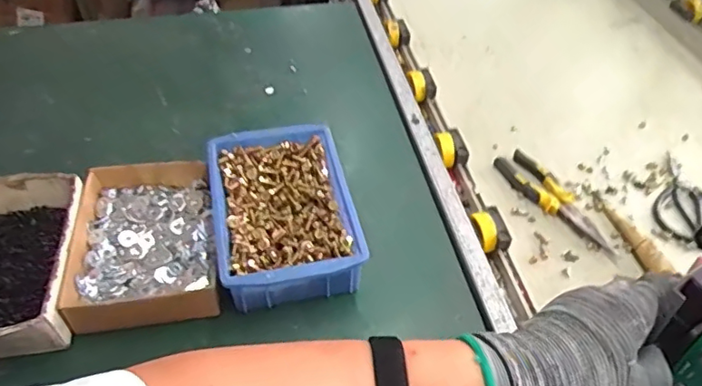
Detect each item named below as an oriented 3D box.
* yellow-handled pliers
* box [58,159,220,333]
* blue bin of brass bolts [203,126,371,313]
[{"bbox_3d":[0.268,0.008,0.744,0.048,0.019,0.193,-26,53,-24],"label":"yellow-handled pliers"},{"bbox_3d":[-0.200,0.045,0.558,0.124,0.041,0.169,-8,48,-9],"label":"box"},{"bbox_3d":[-0.072,0.022,0.587,0.139,0.064,0.199,-9,48,-9],"label":"blue bin of brass bolts"}]

